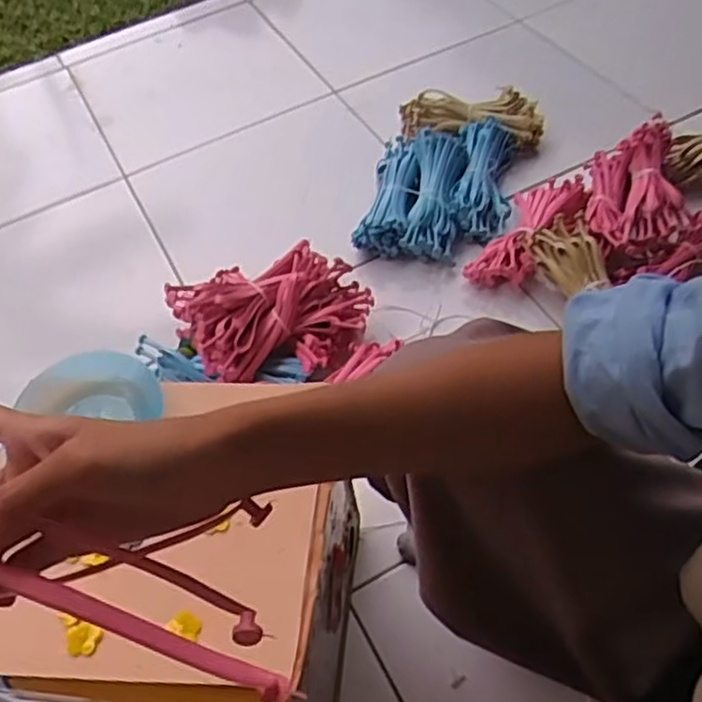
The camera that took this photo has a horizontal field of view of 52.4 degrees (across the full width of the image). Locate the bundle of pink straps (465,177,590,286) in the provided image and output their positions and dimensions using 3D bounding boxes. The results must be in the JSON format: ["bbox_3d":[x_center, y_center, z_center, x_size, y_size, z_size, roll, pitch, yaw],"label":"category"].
[{"bbox_3d":[0.242,-0.165,0.974,0.097,0.069,0.209,25,60,23],"label":"bundle of pink straps"}]

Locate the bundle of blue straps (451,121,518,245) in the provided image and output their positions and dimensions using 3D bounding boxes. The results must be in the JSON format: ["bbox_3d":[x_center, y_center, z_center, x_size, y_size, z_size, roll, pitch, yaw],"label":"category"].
[{"bbox_3d":[0.193,-0.249,1.036,0.084,0.049,0.198,9,66,9],"label":"bundle of blue straps"}]

